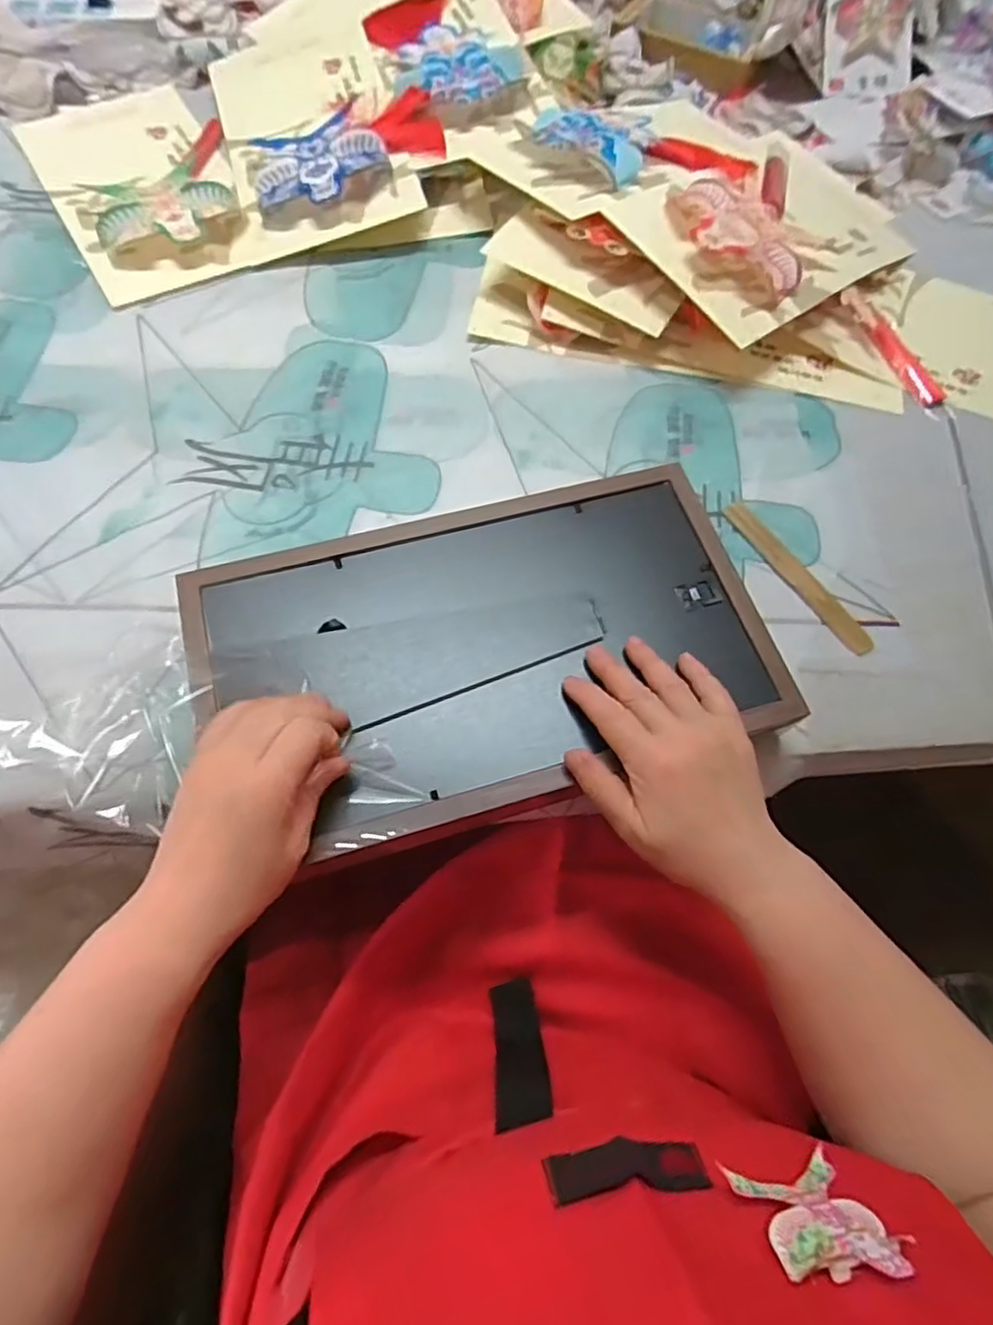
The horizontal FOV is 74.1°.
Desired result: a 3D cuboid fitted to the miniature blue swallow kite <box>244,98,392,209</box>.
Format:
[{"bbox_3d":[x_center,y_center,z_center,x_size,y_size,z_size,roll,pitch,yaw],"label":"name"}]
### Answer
[{"bbox_3d":[-0.172,-0.482,0.639,0.128,0.040,0.141,-17,67,-10],"label":"miniature blue swallow kite"}]

